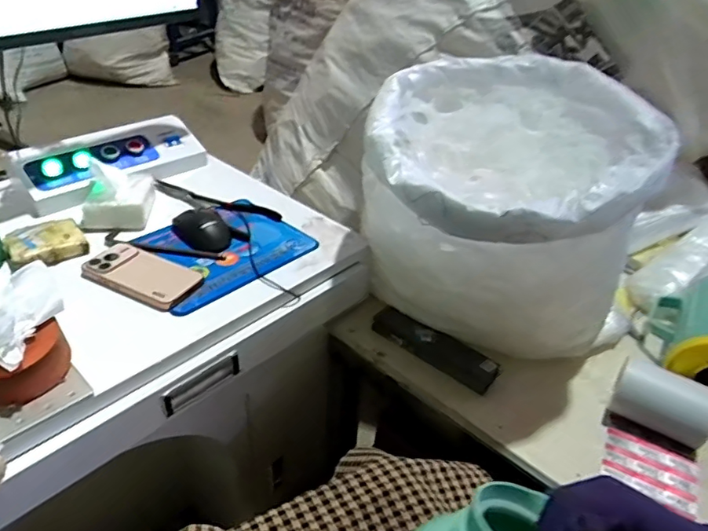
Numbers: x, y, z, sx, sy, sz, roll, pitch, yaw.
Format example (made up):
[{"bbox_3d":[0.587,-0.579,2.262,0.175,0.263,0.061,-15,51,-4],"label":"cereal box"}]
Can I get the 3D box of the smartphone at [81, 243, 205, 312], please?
[{"bbox_3d":[-0.288,0.010,0.719,0.154,0.016,0.086,18,38,19],"label":"smartphone"}]

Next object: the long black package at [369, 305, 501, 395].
[{"bbox_3d":[0.122,0.123,0.798,0.197,0.034,0.045,26,41,27],"label":"long black package"}]

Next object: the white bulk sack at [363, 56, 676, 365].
[{"bbox_3d":[0.196,-0.074,0.755,0.355,0.340,0.358,2,36,-3],"label":"white bulk sack"}]

